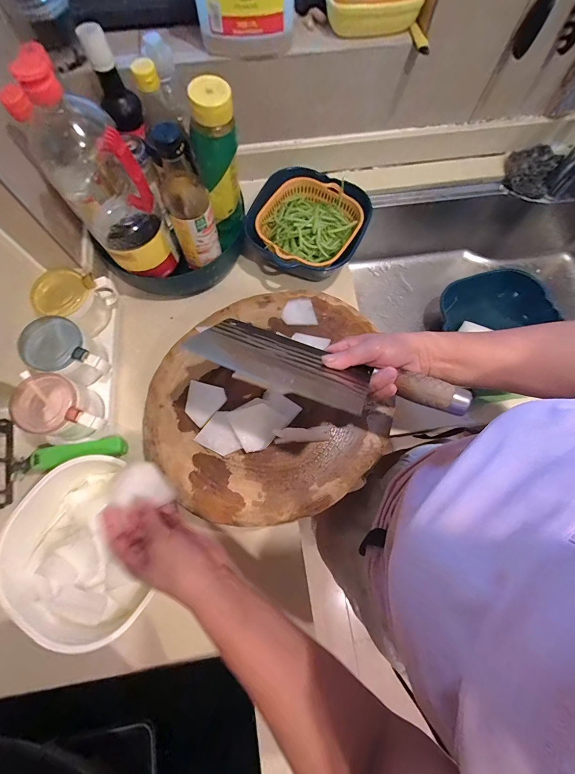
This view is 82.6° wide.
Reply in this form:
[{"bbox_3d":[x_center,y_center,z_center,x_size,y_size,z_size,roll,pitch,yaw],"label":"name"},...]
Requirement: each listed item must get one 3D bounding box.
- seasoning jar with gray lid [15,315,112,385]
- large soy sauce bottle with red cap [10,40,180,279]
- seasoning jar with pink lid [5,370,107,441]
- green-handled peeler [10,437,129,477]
[{"bbox_3d":[-0.330,-0.046,0.504,0.114,0.082,0.079,36,77,9],"label":"seasoning jar with gray lid"},{"bbox_3d":[-0.249,-0.268,0.440,0.106,0.269,0.084,41,77,11],"label":"large soy sauce bottle with red cap"},{"bbox_3d":[-0.321,0.034,0.486,0.114,0.080,0.080,6,74,1],"label":"seasoning jar with pink lid"},{"bbox_3d":[-0.343,0.106,0.503,0.174,0.041,0.035,-10,74,-3],"label":"green-handled peeler"}]

